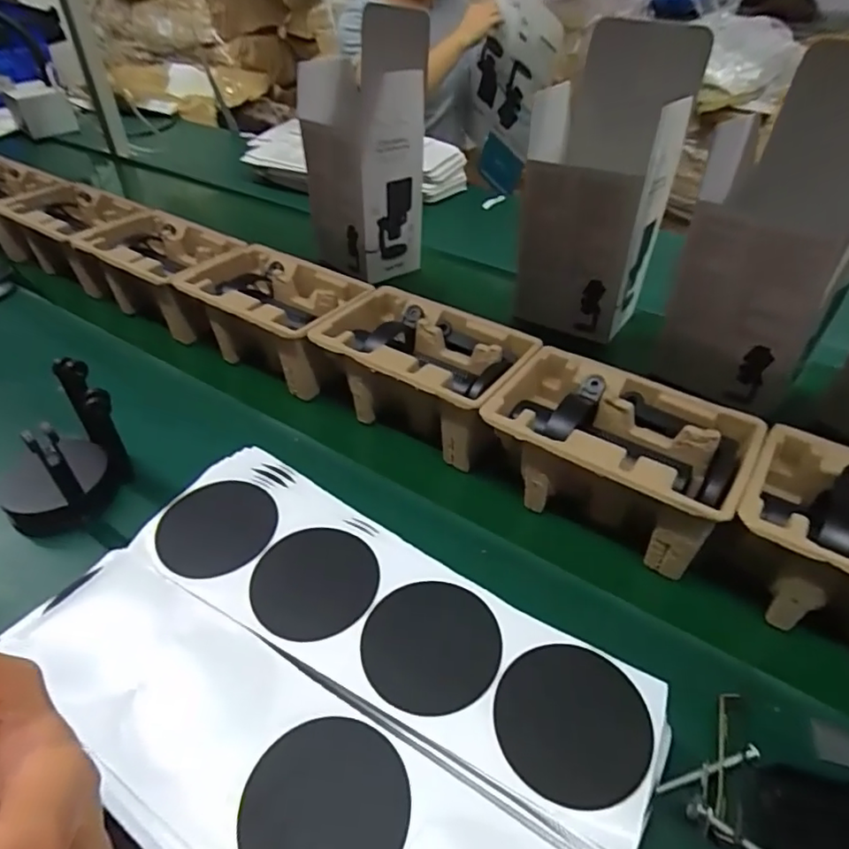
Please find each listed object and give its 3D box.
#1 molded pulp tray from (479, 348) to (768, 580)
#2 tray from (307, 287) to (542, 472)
[{"bbox_3d":[0.182,0.029,0.562,0.223,0.101,0.144,25,50,25],"label":"molded pulp tray"},{"bbox_3d":[-0.001,-0.056,0.672,0.225,0.119,0.144,27,50,26],"label":"tray"}]

